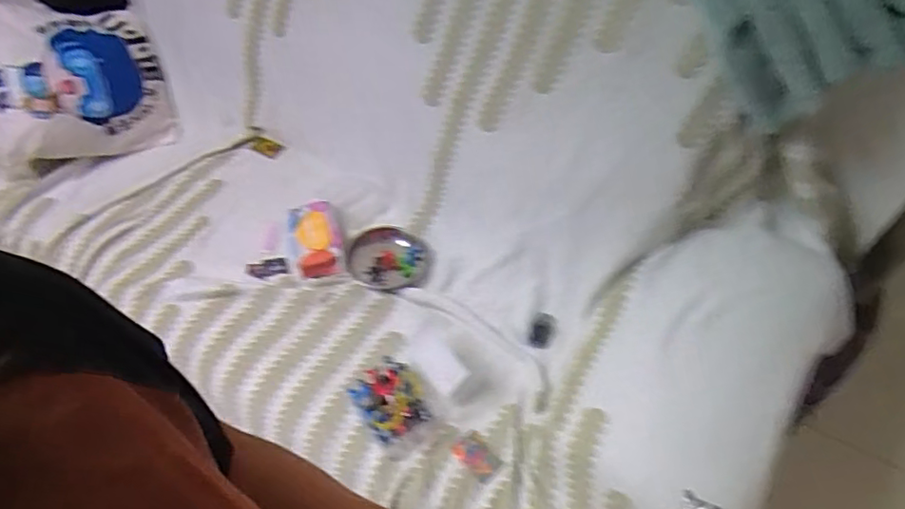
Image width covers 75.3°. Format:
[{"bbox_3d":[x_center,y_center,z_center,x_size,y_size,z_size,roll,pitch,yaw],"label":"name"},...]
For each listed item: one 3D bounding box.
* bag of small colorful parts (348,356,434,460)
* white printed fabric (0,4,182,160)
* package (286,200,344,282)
[{"bbox_3d":[-0.105,0.275,1.089,0.123,0.063,0.157,-28,56,-18],"label":"bag of small colorful parts"},{"bbox_3d":[-0.930,-0.441,1.457,0.372,0.082,0.402,-19,95,-24],"label":"white printed fabric"},{"bbox_3d":[-0.311,-0.039,1.323,0.119,0.062,0.194,-16,53,-10],"label":"package"}]

